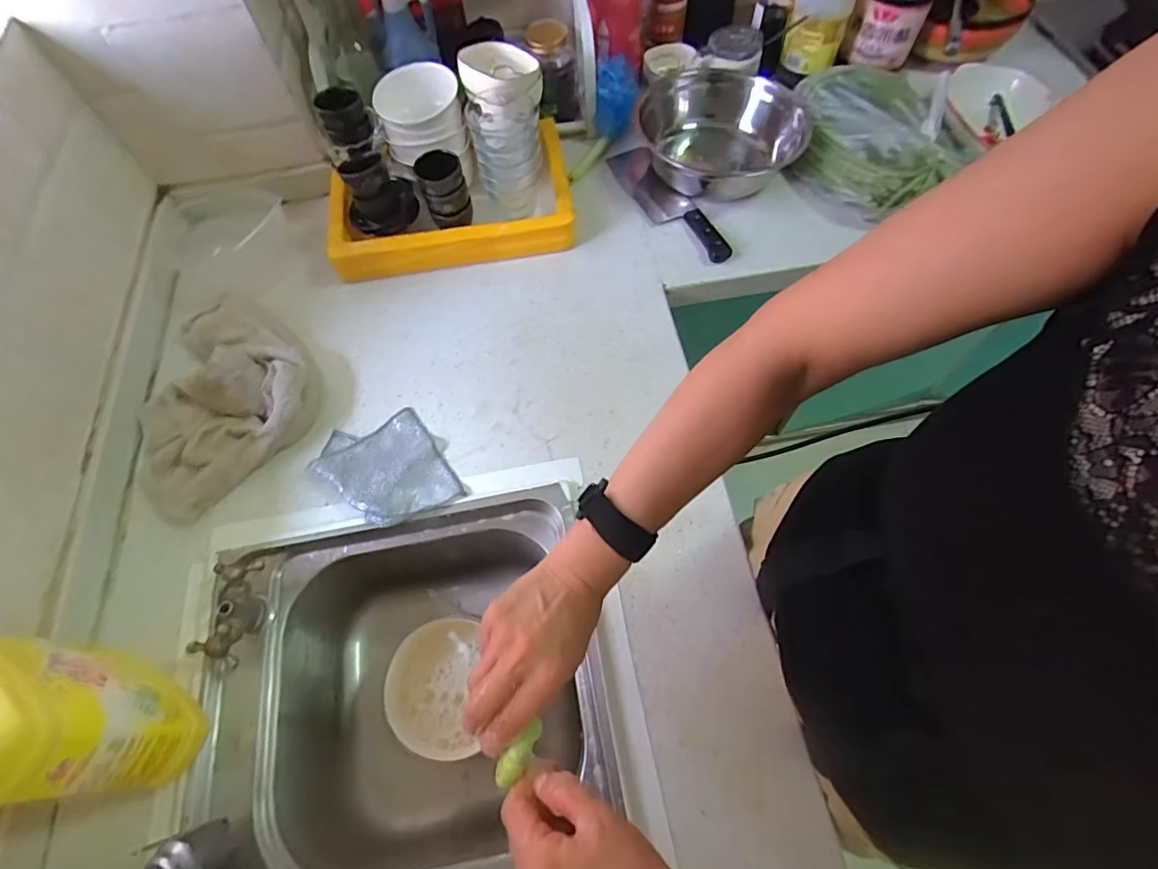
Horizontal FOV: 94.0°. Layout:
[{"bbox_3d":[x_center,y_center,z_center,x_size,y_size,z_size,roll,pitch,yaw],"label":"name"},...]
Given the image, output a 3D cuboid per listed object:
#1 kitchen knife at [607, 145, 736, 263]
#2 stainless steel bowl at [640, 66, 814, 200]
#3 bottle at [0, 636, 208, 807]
[{"bbox_3d":[0.135,-0.350,0.813,0.072,0.026,0.279,-30,67,-12],"label":"kitchen knife"},{"bbox_3d":[0.222,-0.461,0.831,0.223,0.092,0.250,-8,63,-1],"label":"stainless steel bowl"},{"bbox_3d":[-0.406,0.199,0.384,0.155,0.210,0.078,13,65,9],"label":"bottle"}]

